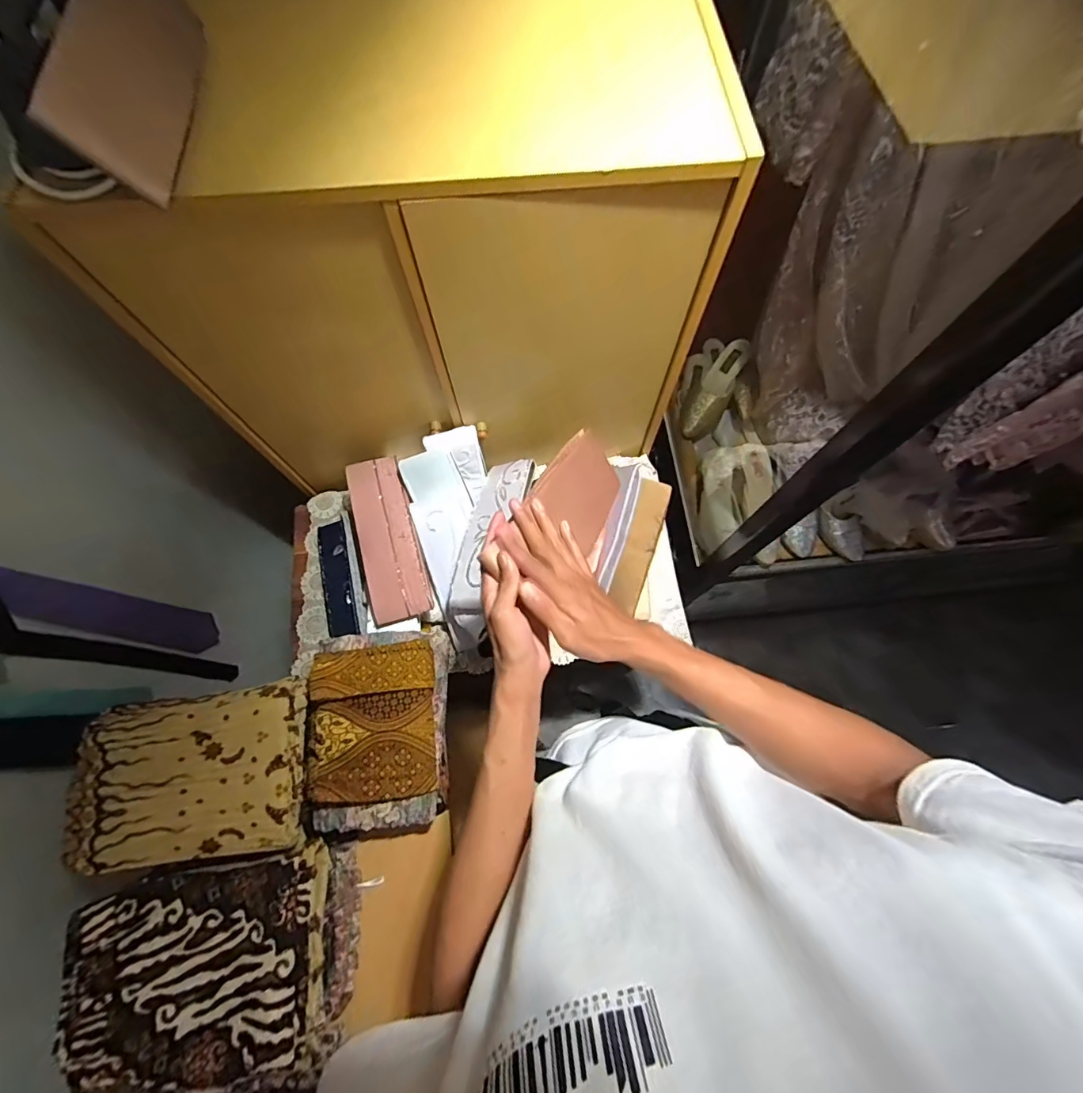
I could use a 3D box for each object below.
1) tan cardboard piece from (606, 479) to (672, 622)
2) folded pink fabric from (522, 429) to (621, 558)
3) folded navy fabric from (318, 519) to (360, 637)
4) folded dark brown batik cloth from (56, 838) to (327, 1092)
[{"bbox_3d":[0.186,-0.008,0.897,0.059,0.016,0.244,18,83,4],"label":"tan cardboard piece"},{"bbox_3d":[0.052,-0.072,0.593,0.015,0.111,0.199,-16,28,31],"label":"folded pink fabric"},{"bbox_3d":[-0.377,0.060,0.895,0.086,0.030,0.233,-25,68,21],"label":"folded navy fabric"},{"bbox_3d":[-0.393,0.476,0.528,0.272,0.052,0.204,-12,71,-4],"label":"folded dark brown batik cloth"}]

